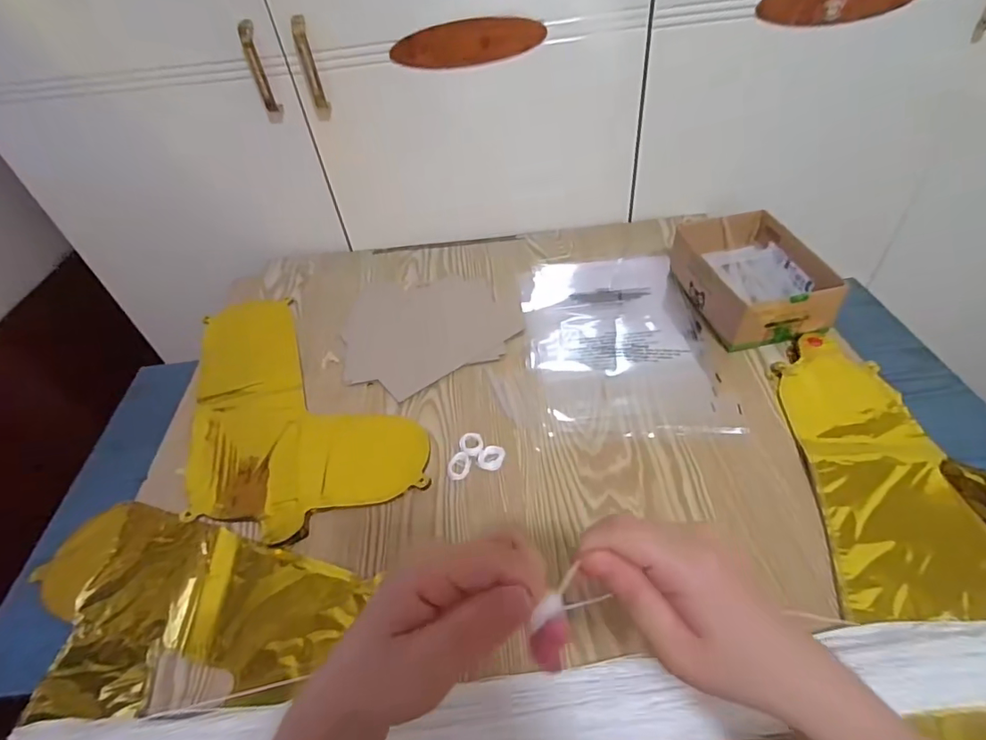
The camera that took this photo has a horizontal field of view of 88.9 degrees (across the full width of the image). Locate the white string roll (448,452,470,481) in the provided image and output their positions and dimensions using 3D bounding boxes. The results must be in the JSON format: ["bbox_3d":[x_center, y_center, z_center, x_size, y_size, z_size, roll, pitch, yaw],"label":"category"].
[{"bbox_3d":[-0.034,0.097,0.506,0.021,0.006,0.030,4,48,10],"label":"white string roll"}]

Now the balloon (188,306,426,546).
[{"bbox_3d":[-0.237,0.021,0.596,0.228,0.012,0.372,-20,48,-12],"label":"balloon"}]

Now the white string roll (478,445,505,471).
[{"bbox_3d":[-0.001,0.089,0.510,0.024,0.005,0.029,18,51,21],"label":"white string roll"}]

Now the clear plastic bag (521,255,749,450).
[{"bbox_3d":[0.149,-0.042,0.618,0.209,0.014,0.300,-4,47,2],"label":"clear plastic bag"}]

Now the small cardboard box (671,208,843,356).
[{"bbox_3d":[0.314,-0.115,0.619,0.129,0.066,0.186,-10,47,-3],"label":"small cardboard box"}]

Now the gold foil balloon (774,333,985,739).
[{"bbox_3d":[0.372,0.139,0.407,0.185,0.015,0.449,1,47,7],"label":"gold foil balloon"}]

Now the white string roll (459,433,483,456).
[{"bbox_3d":[-0.022,0.078,0.522,0.024,0.007,0.029,-8,47,-1],"label":"white string roll"}]

